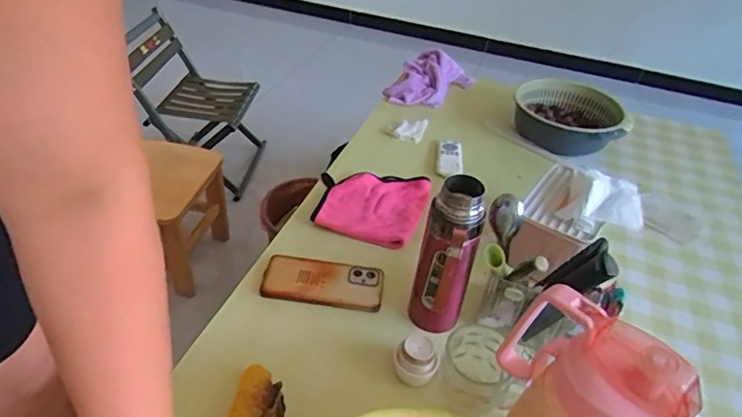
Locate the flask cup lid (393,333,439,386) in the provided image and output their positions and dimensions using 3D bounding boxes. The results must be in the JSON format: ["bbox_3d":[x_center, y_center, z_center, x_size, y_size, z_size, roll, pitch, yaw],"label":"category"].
[{"bbox_3d":[0.055,0.180,0.598,0.048,0.044,0.046,4,39,-3],"label":"flask cup lid"}]

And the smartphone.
[{"bbox_3d":[-0.067,0.099,0.705,0.165,0.015,0.076,6,40,1],"label":"smartphone"}]

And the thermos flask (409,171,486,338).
[{"bbox_3d":[0.091,0.063,0.617,0.066,0.203,0.066,13,39,8],"label":"thermos flask"}]

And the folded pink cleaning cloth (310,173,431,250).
[{"bbox_3d":[-0.003,-0.012,0.851,0.180,0.033,0.171,16,40,12],"label":"folded pink cleaning cloth"}]

